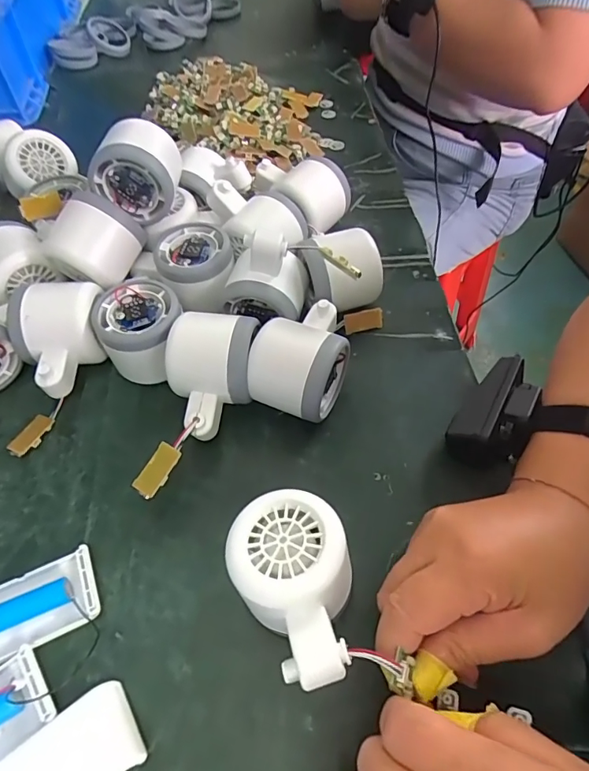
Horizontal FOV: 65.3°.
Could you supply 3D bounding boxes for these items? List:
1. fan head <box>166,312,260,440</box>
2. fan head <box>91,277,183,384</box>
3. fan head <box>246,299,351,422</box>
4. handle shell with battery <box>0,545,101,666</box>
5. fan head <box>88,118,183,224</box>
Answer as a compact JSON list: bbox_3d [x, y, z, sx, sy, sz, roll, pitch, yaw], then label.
[{"bbox_3d":[-0.056,-0.006,0.310,0.055,0.055,0.084,4,56,3],"label":"fan head"},{"bbox_3d":[-0.108,-0.037,0.333,0.055,0.053,0.069,-13,56,-8],"label":"fan head"},{"bbox_3d":[0.007,-0.018,0.317,0.057,0.051,0.077,21,58,15],"label":"fan head"},{"bbox_3d":[-0.159,0.127,0.246,0.103,0.012,0.040,-21,58,-13],"label":"handle shell with battery"},{"bbox_3d":[-0.119,-0.160,0.354,0.063,0.061,0.063,0,56,1],"label":"fan head"}]

